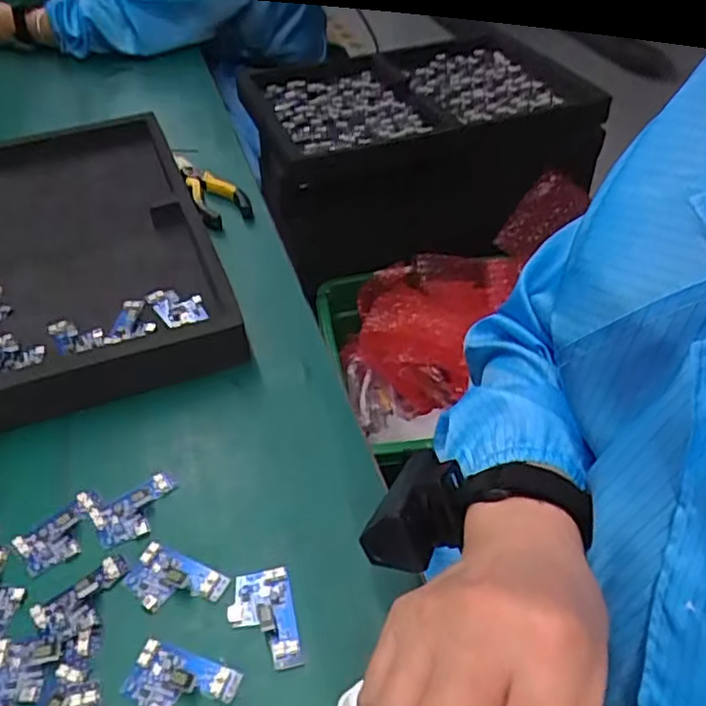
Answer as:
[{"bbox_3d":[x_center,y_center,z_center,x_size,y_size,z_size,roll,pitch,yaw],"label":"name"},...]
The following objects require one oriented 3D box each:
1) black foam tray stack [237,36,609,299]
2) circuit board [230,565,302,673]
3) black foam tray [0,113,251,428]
[{"bbox_3d":[0.081,-0.286,0.914,0.422,0.190,0.324,-13,45,-11],"label":"black foam tray stack"},{"bbox_3d":[-0.052,0.153,0.375,0.037,0.012,0.059,-11,44,-9],"label":"circuit board"},{"bbox_3d":[-0.291,-0.102,0.613,0.287,0.046,0.421,-15,45,-14],"label":"black foam tray"}]

